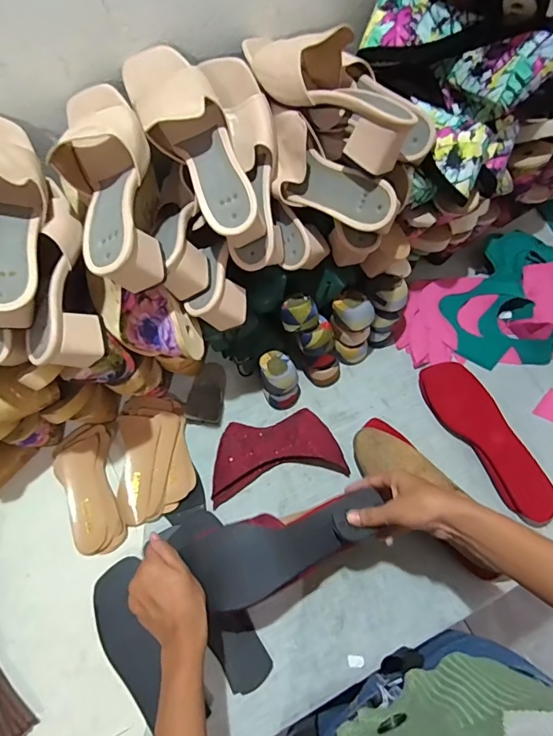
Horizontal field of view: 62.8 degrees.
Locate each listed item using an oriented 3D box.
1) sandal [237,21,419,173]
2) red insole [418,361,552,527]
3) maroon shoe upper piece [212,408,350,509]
[{"bbox_3d":[0.056,-0.312,0.501,0.097,0.073,0.223,-38,70,-13],"label":"sandal"},{"bbox_3d":[0.302,0.096,0.644,0.077,0.030,0.245,-30,68,-10],"label":"red insole"},{"bbox_3d":[-0.005,0.121,0.656,0.191,0.025,0.104,-14,66,-3],"label":"maroon shoe upper piece"}]

